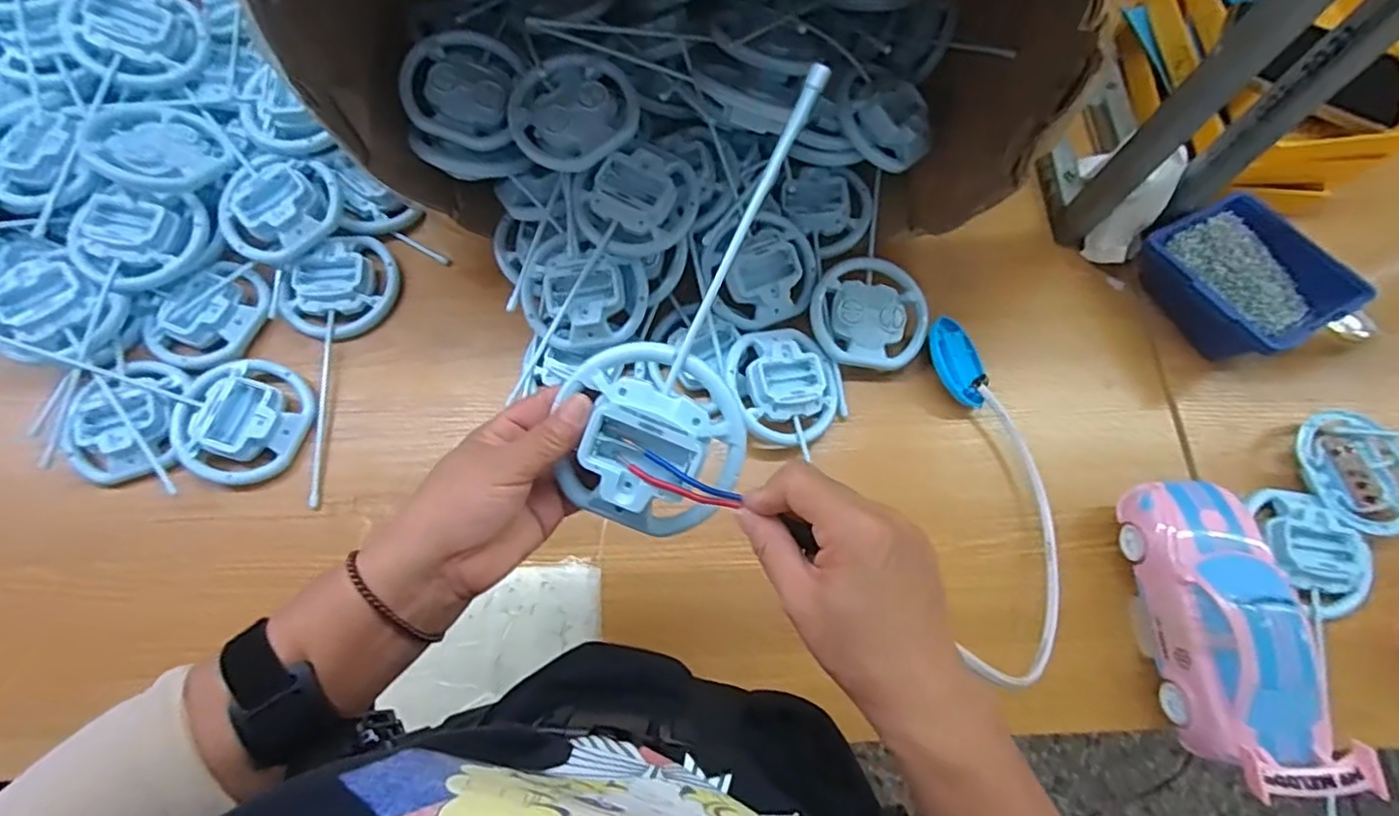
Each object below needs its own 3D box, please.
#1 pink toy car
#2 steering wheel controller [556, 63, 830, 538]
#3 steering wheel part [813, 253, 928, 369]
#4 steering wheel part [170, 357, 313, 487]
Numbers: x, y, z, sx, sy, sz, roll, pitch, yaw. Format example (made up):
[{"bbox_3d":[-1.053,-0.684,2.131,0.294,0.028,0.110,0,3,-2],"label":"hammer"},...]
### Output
[{"bbox_3d":[0.366,0.148,0.434,0.083,0.065,0.198,1,71,-1],"label":"pink toy car"},{"bbox_3d":[-0.001,-0.049,0.324,0.097,0.029,0.240,22,97,6],"label":"steering wheel controller"},{"bbox_3d":[0.150,-0.082,0.563,0.100,0.032,0.093,7,71,1],"label":"steering wheel part"},{"bbox_3d":[-0.394,0.010,0.542,0.105,0.037,0.106,1,71,-2],"label":"steering wheel part"}]

